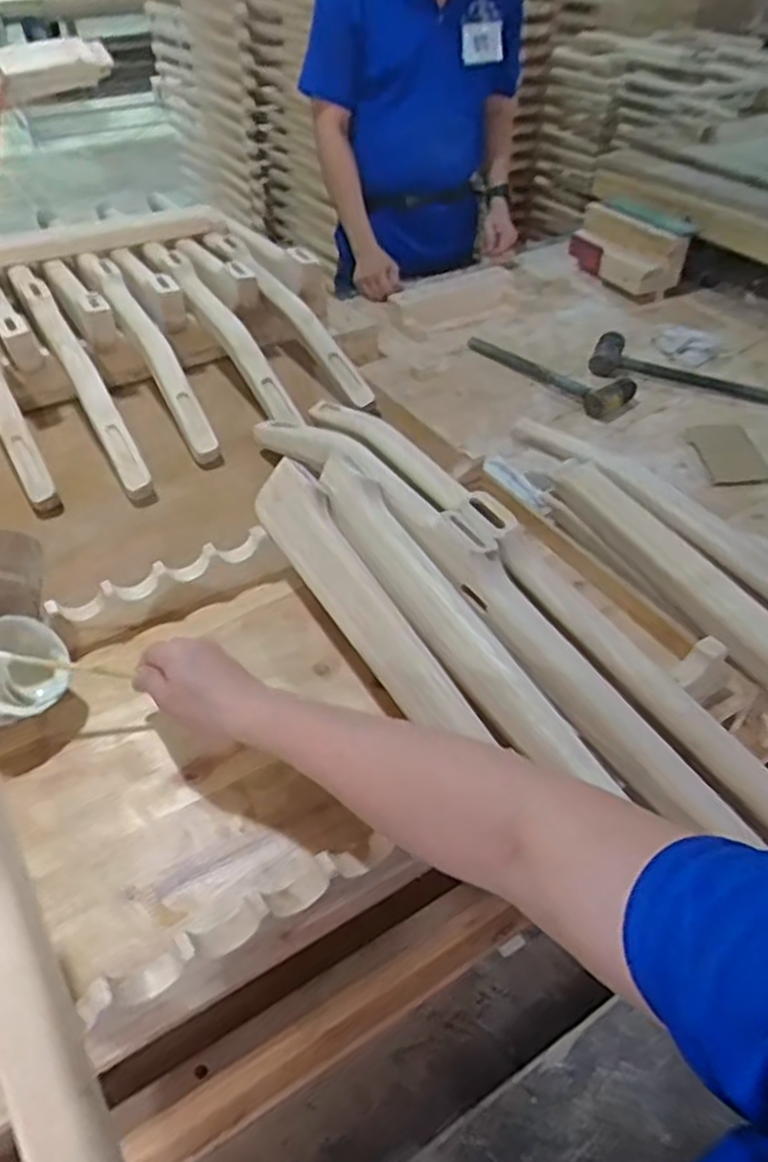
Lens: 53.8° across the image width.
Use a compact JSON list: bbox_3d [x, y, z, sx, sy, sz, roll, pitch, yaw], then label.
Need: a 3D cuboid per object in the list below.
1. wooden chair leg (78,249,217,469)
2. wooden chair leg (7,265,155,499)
[{"bbox_3d":[-0.332,-0.337,1.028,0.044,0.064,0.475,-23,60,-22],"label":"wooden chair leg"},{"bbox_3d":[-0.410,-0.295,0.981,0.034,0.059,0.516,-23,60,-22],"label":"wooden chair leg"}]

